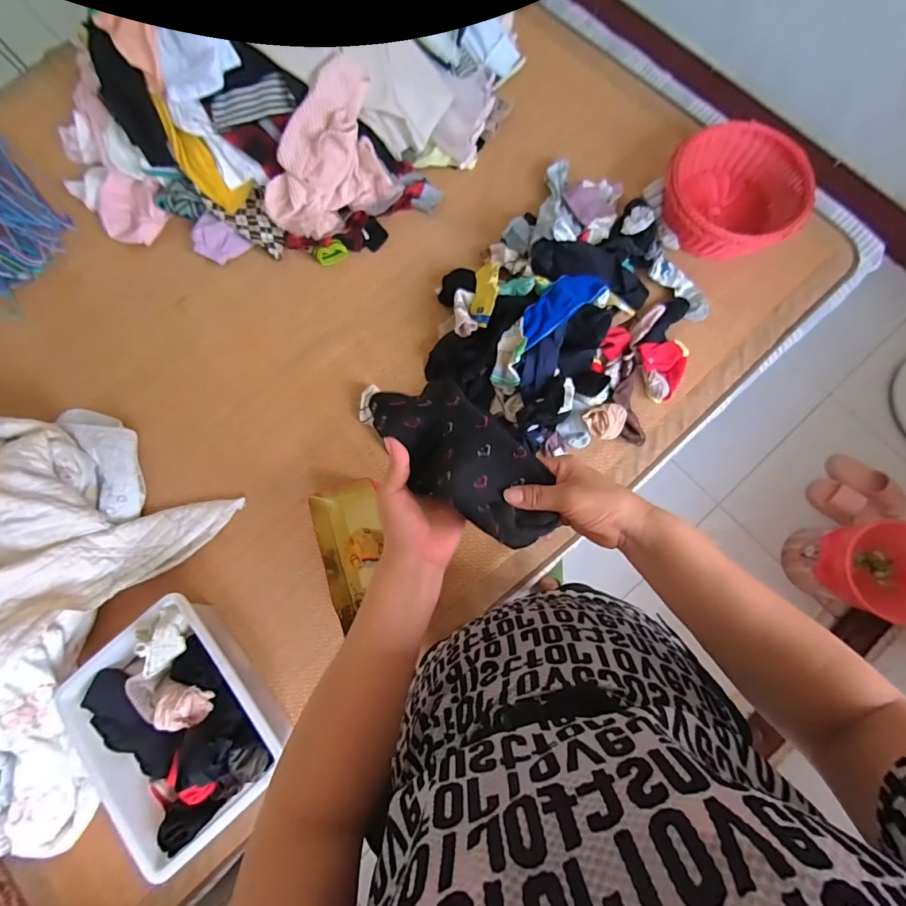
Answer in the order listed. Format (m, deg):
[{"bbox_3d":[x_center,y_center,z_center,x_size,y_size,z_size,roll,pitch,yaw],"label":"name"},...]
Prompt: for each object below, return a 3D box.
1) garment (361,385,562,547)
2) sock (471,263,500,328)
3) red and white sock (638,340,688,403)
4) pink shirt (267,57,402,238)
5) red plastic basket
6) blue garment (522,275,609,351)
[{"bbox_3d":[-0.003,-0.008,0.402,0.231,0.042,0.095,41,85,25],"label":"garment"},{"bbox_3d":[0.068,-0.325,0.855,0.018,0.065,0.151,19,65,-37],"label":"sock"},{"bbox_3d":[0.434,-0.169,0.846,0.101,0.039,0.114,-15,80,1],"label":"red and white sock"},{"bbox_3d":[-0.270,-0.611,0.892,0.290,0.183,0.188,-31,80,-2],"label":"pink shirt"},{"bbox_3d":[0.582,-0.535,0.879,0.274,0.094,0.273,0,81,3],"label":"red plastic basket"},{"bbox_3d":[0.199,-0.281,0.797,0.202,0.036,0.071,-41,81,-4],"label":"blue garment"}]

